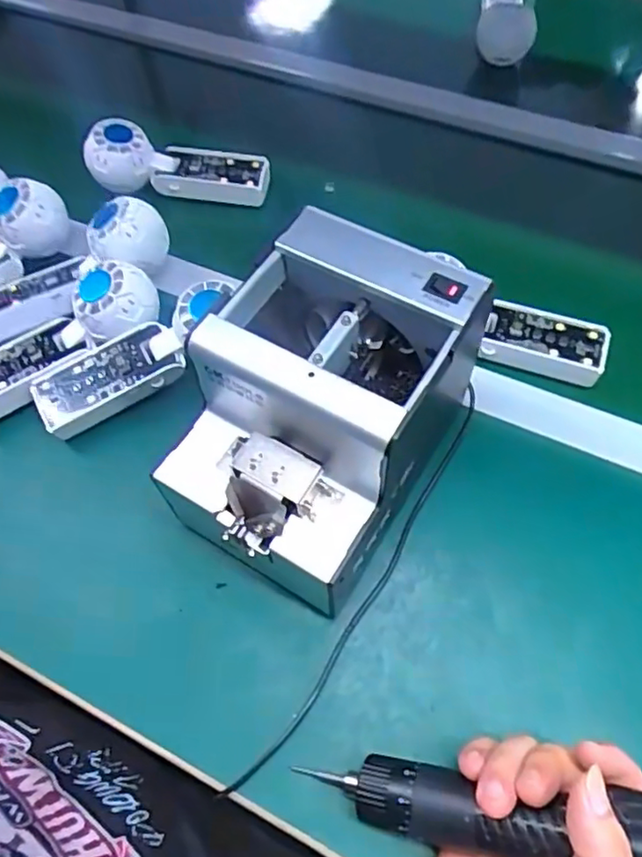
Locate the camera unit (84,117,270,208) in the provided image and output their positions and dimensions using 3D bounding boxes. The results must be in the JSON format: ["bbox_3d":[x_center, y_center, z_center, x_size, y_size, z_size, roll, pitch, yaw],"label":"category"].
[{"bbox_3d":[-0.138,-0.262,0.608,0.174,0.057,0.062,6,60,5],"label":"camera unit"}]

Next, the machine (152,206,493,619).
[{"bbox_3d":[-0.001,-0.006,0.387,0.129,0.154,0.170,31,65,18],"label":"machine"}]

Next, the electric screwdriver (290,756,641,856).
[{"bbox_3d":[0.114,0.191,0.291,0.264,0.034,0.039,-4,56,27],"label":"electric screwdriver"}]

